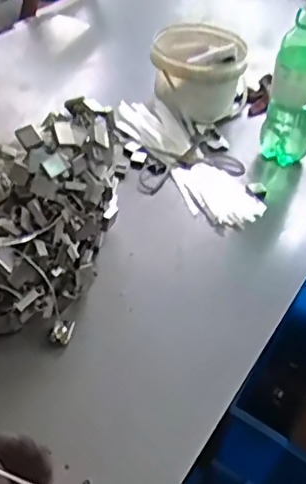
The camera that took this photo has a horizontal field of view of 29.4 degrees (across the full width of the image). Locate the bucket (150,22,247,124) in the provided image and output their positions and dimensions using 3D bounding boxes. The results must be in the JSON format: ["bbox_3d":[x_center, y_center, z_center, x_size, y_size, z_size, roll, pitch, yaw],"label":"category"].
[{"bbox_3d":[0.095,-0.373,1.284,0.193,0.142,0.200,4,41,-3],"label":"bucket"}]

